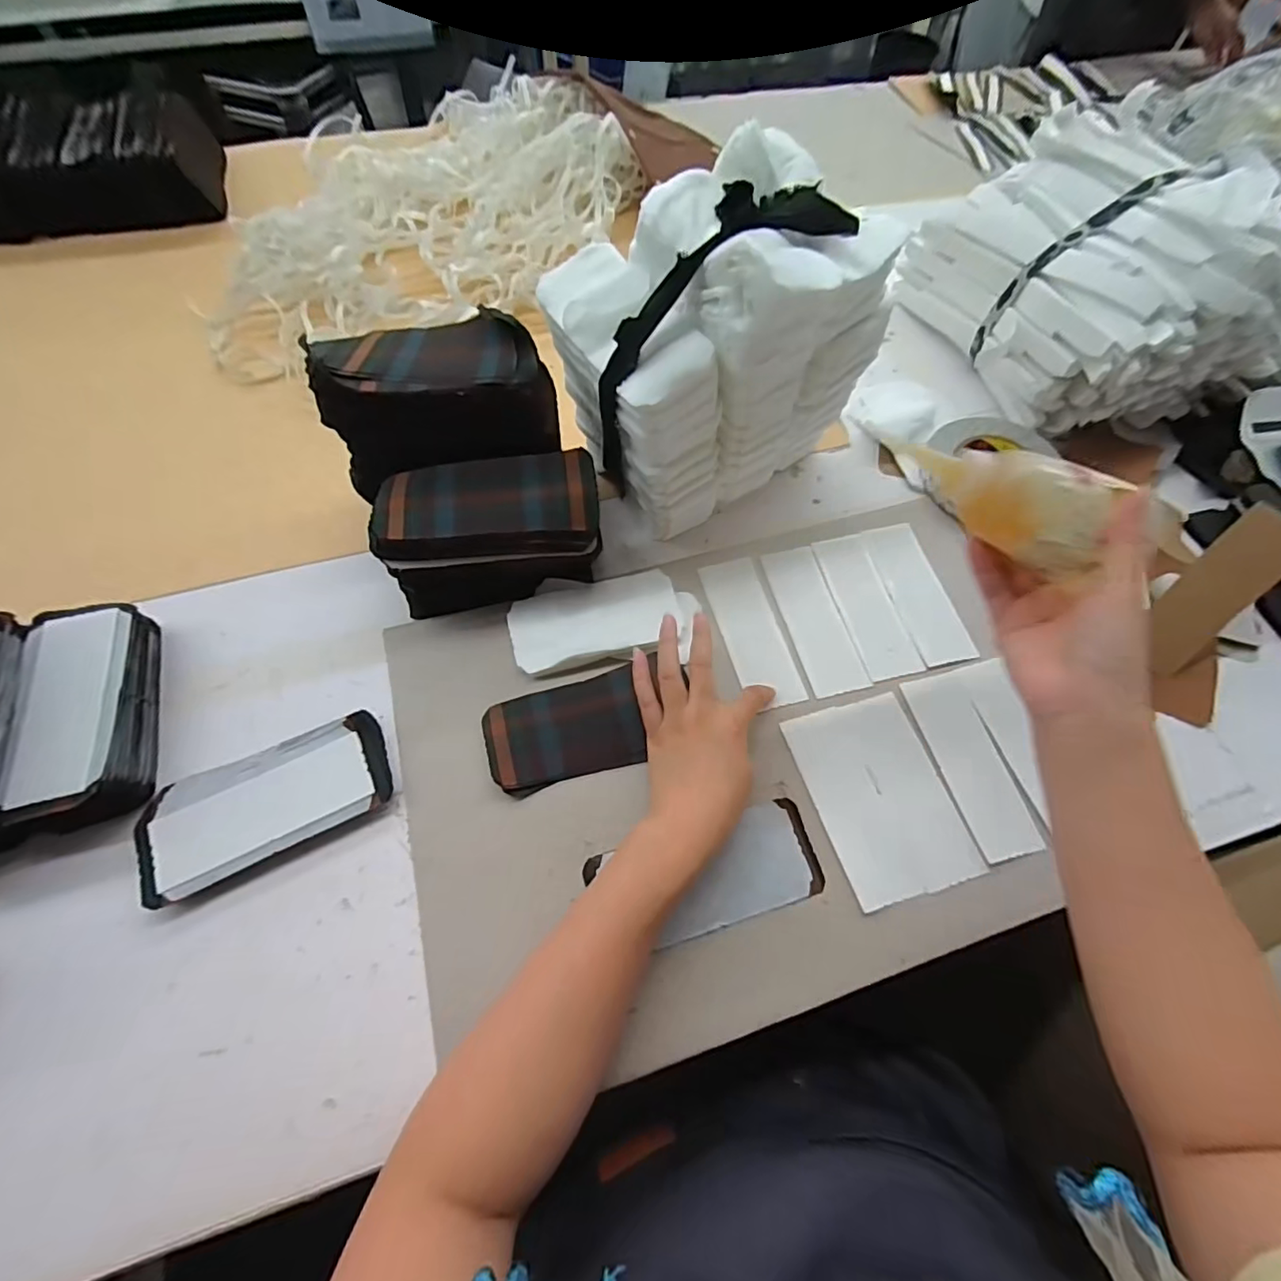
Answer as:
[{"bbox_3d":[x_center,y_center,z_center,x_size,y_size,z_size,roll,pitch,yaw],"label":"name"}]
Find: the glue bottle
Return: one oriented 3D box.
[{"bbox_3d":[0.216,-0.090,0.338,0.126,0.041,0.047,28,66,6],"label":"glue bottle"}]

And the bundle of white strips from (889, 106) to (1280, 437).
[{"bbox_3d":[0.468,-0.382,0.593,0.210,0.188,0.317,-21,66,-11],"label":"bundle of white strips"}]

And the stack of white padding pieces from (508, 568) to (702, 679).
[{"bbox_3d":[-0.031,-0.015,0.489,0.157,0.012,0.083,-5,64,-4],"label":"stack of white padding pieces"}]

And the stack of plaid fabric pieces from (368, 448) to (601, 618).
[{"bbox_3d":[-0.121,-0.088,0.475,0.175,0.093,0.090,-9,64,-6],"label":"stack of plaid fabric pieces"}]

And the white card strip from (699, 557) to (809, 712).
[{"bbox_3d":[0.099,-0.009,0.499,0.052,0.004,0.145,-14,65,-5],"label":"white card strip"}]

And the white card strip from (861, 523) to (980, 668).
[{"bbox_3d":[0.259,-0.047,0.523,0.050,0.009,0.151,-13,63,-1],"label":"white card strip"}]

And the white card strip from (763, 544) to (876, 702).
[{"bbox_3d":[0.157,-0.022,0.510,0.053,0.004,0.147,-12,65,-7],"label":"white card strip"}]

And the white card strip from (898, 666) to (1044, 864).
[{"bbox_3d":[0.261,0.095,0.445,0.048,0.007,0.145,-16,62,5],"label":"white card strip"}]

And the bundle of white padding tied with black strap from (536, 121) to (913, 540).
[{"bbox_3d":[0.061,-0.237,0.478,0.229,0.240,0.166,-32,69,-16],"label":"bundle of white padding tied with black strap"}]

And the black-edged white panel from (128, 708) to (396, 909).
[{"bbox_3d":[-0.274,0.117,0.415,0.165,0.019,0.084,-23,66,-12],"label":"black-edged white panel"}]

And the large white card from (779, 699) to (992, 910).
[{"bbox_3d":[0.186,0.119,0.438,0.102,0.006,0.146,-15,65,-8],"label":"large white card"}]

